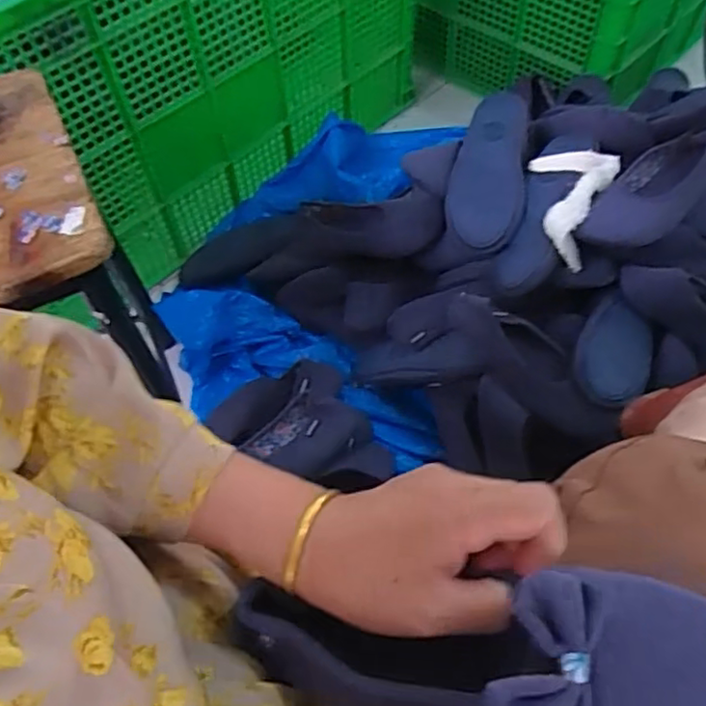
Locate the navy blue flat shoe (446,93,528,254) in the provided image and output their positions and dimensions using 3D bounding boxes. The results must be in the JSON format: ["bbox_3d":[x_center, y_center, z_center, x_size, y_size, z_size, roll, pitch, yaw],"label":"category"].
[{"bbox_3d":[0.189,-0.249,0.876,0.099,0.065,0.236,4,81,20],"label":"navy blue flat shoe"}]

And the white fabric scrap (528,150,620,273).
[{"bbox_3d":[0.275,-0.200,0.838,0.109,0.061,0.161,19,61,14],"label":"white fabric scrap"}]

